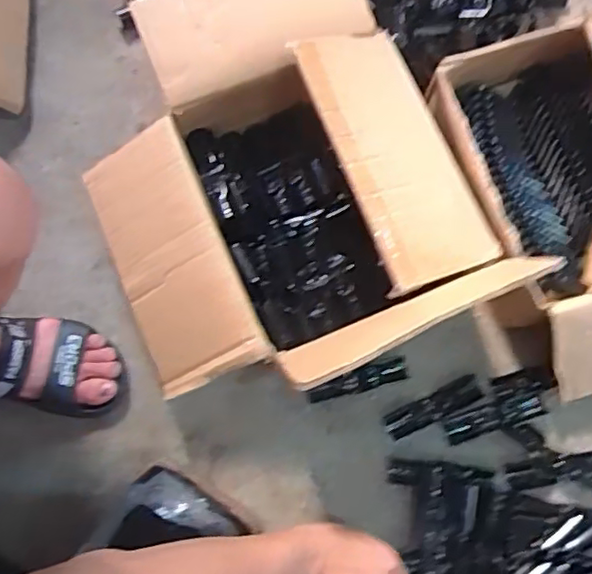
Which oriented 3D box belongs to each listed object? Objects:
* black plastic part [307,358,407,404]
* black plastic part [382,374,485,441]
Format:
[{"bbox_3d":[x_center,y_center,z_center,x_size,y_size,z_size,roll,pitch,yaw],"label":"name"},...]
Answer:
[{"bbox_3d":[0.078,0.118,0.784,0.124,0.010,0.029,-18,78,-5],"label":"black plastic part"},{"bbox_3d":[0.172,0.151,0.784,0.128,0.009,0.033,-26,79,-7],"label":"black plastic part"}]

